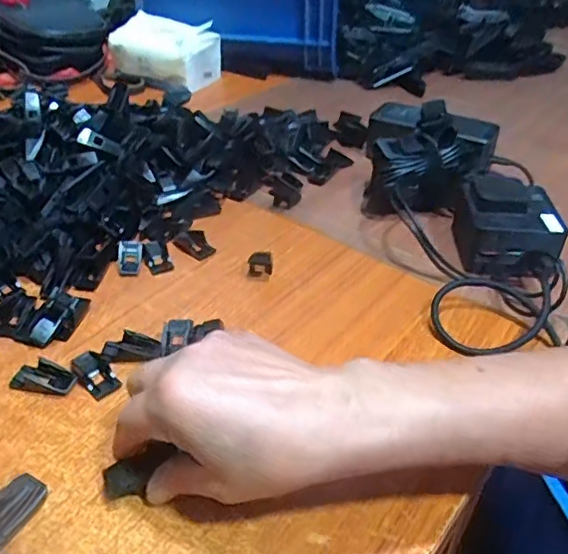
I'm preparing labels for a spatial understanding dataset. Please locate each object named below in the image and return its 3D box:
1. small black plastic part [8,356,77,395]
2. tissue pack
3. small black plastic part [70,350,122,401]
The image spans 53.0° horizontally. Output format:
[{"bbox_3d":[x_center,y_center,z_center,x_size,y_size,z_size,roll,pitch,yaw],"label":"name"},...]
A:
[{"bbox_3d":[-0.158,0.065,0.374,0.042,0.013,0.019,8,39,11],"label":"small black plastic part"},{"bbox_3d":[-0.174,-0.324,0.818,0.145,0.072,0.090,16,41,18],"label":"tissue pack"},{"bbox_3d":[-0.126,0.065,0.382,0.019,0.005,0.040,-31,48,-33],"label":"small black plastic part"}]

